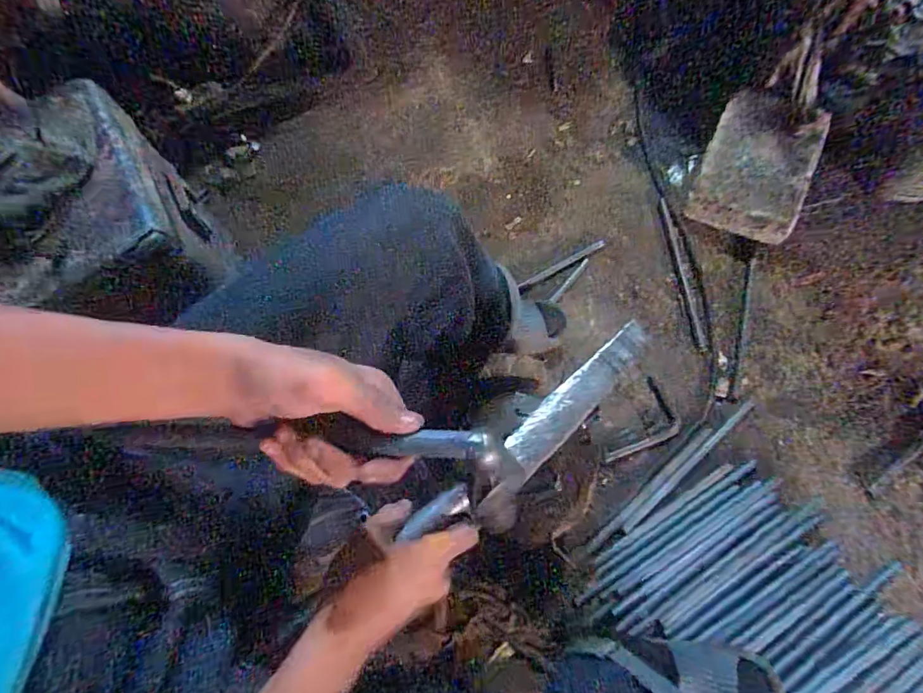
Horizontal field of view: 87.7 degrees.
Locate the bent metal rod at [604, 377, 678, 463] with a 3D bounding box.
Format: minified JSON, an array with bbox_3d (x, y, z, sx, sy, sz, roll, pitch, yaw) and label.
[{"bbox_3d":[0.332,0.148,0.851,0.084,0.007,0.173,32,72,10],"label":"bent metal rod"}]

